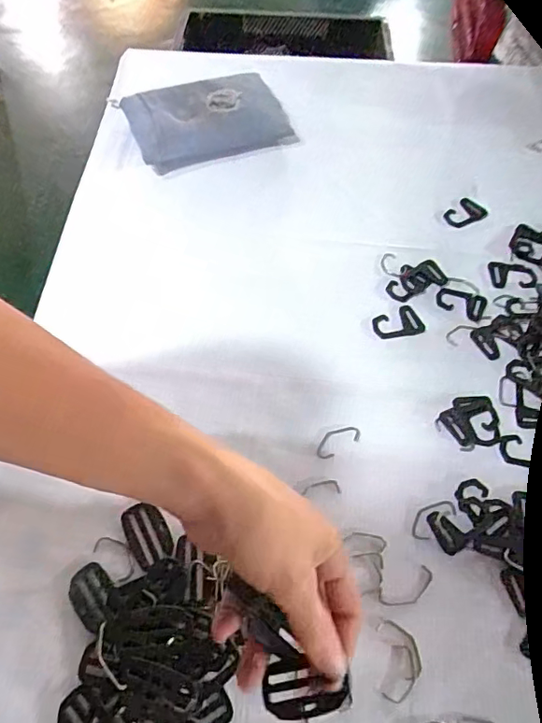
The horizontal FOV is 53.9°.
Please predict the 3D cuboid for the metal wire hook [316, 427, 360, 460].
[{"bbox_3d":[0.050,0.060,0.405,0.039,0.004,0.018,-30,64,-18],"label":"metal wire hook"}]

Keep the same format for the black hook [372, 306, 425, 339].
[{"bbox_3d":[0.111,-0.032,0.467,0.044,0.005,0.030,-21,61,-14],"label":"black hook"}]

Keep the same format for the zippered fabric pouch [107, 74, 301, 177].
[{"bbox_3d":[-0.068,-0.266,0.581,0.169,0.034,0.107,-15,60,-10],"label":"zippered fabric pouch"}]

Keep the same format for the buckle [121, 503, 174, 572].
[{"bbox_3d":[-0.086,0.120,0.369,0.027,0.005,0.045,-26,62,-16],"label":"buckle"}]

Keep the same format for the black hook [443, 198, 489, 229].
[{"bbox_3d":[0.196,-0.149,0.537,0.045,0.004,0.031,-36,65,-21],"label":"black hook"}]

